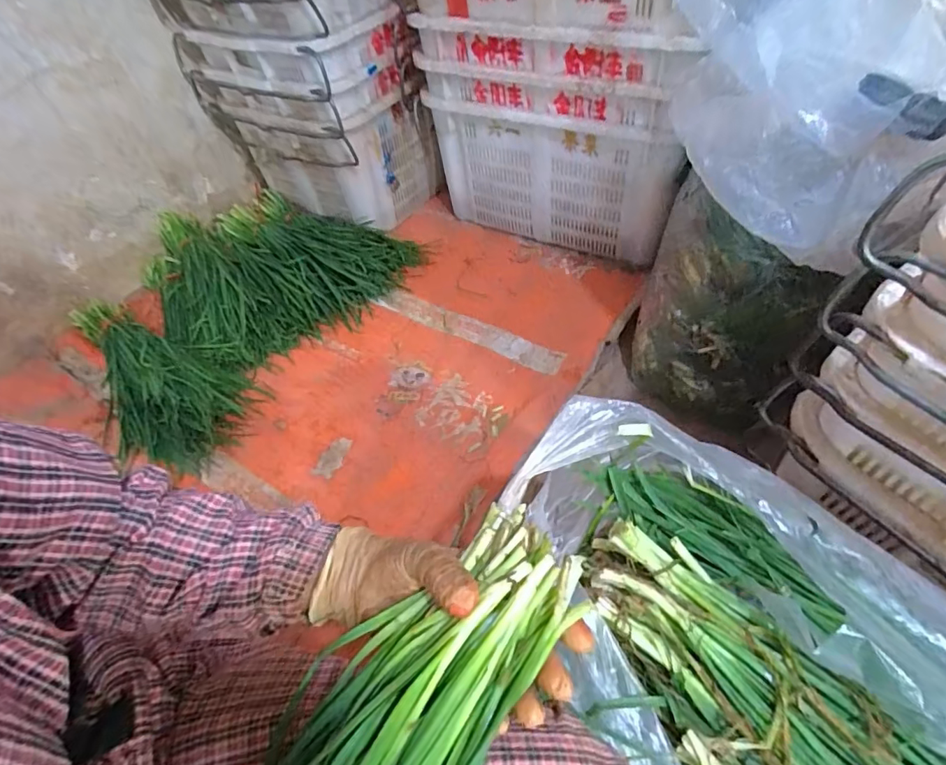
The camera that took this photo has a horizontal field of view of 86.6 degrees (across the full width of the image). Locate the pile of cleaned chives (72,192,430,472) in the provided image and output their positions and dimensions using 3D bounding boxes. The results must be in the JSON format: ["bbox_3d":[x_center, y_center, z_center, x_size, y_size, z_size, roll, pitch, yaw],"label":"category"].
[{"bbox_3d":[-0.583,-0.202,1.216,0.575,0.113,0.753,23,57,21],"label":"pile of cleaned chives"}]

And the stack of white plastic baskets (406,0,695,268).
[{"bbox_3d":[0.231,-0.717,1.141,0.634,0.691,0.447,27,59,24],"label":"stack of white plastic baskets"}]

